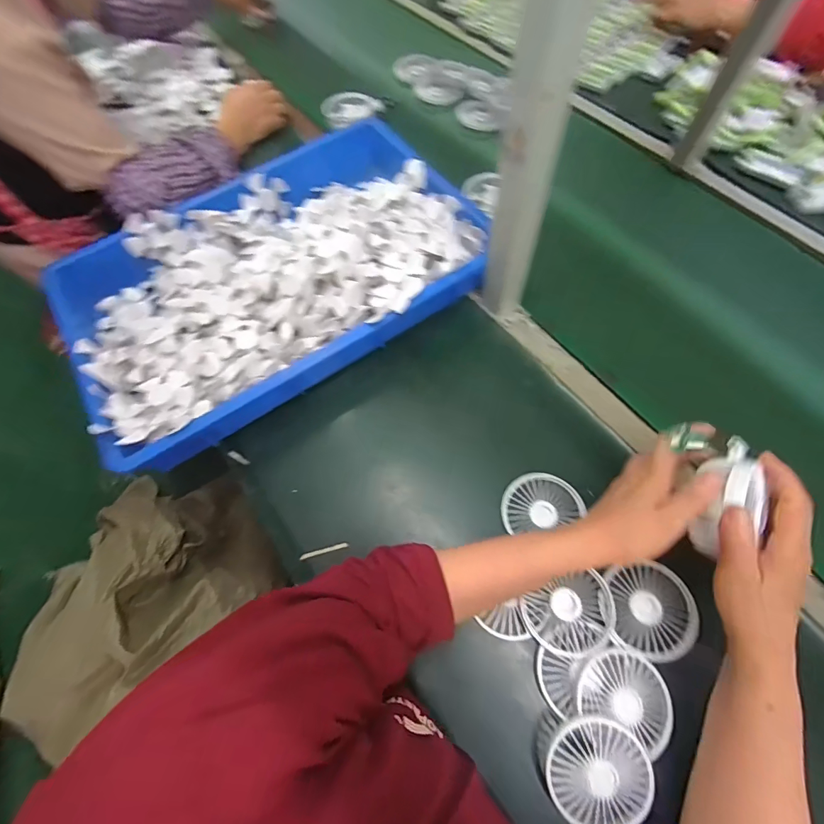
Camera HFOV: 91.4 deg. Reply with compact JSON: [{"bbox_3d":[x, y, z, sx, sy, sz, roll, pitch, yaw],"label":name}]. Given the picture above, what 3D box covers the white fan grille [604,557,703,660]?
[{"bbox_3d":[0.242,0.199,0.403,0.078,0.016,0.083,-3,64,1],"label":"white fan grille"}]

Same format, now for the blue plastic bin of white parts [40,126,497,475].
[{"bbox_3d":[-0.196,-0.206,0.565,0.546,0.086,0.372,-31,67,-12],"label":"blue plastic bin of white parts"}]

